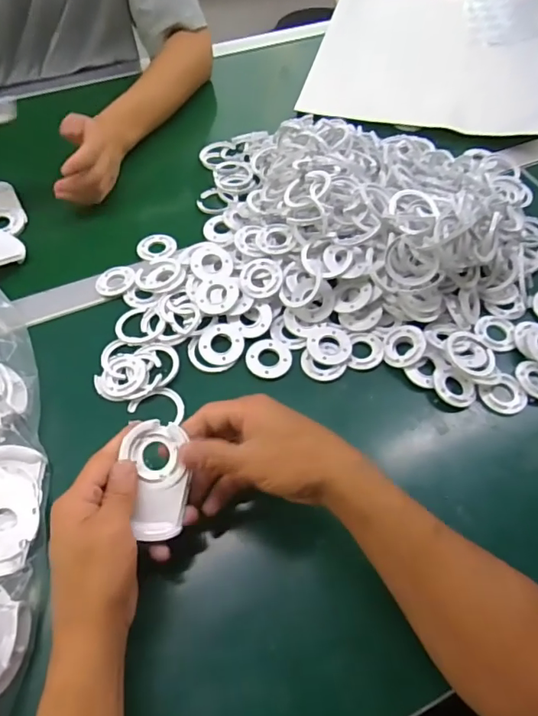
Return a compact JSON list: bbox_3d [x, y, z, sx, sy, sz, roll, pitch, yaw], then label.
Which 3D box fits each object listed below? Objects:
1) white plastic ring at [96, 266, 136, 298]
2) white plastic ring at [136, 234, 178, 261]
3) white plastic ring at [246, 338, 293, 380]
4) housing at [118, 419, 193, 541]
[{"bbox_3d":[-0.167,-0.085,0.550,0.042,0.007,0.039,0,56,-1],"label":"white plastic ring"},{"bbox_3d":[-0.130,-0.129,0.584,0.048,0.008,0.042,35,62,20],"label":"white plastic ring"},{"bbox_3d":[0.000,0.000,0.500,0.044,0.004,0.045,0,56,-1],"label":"white plastic ring"},{"bbox_3d":[-0.083,0.089,0.372,0.042,0.011,0.084,-6,80,-5],"label":"housing"}]

